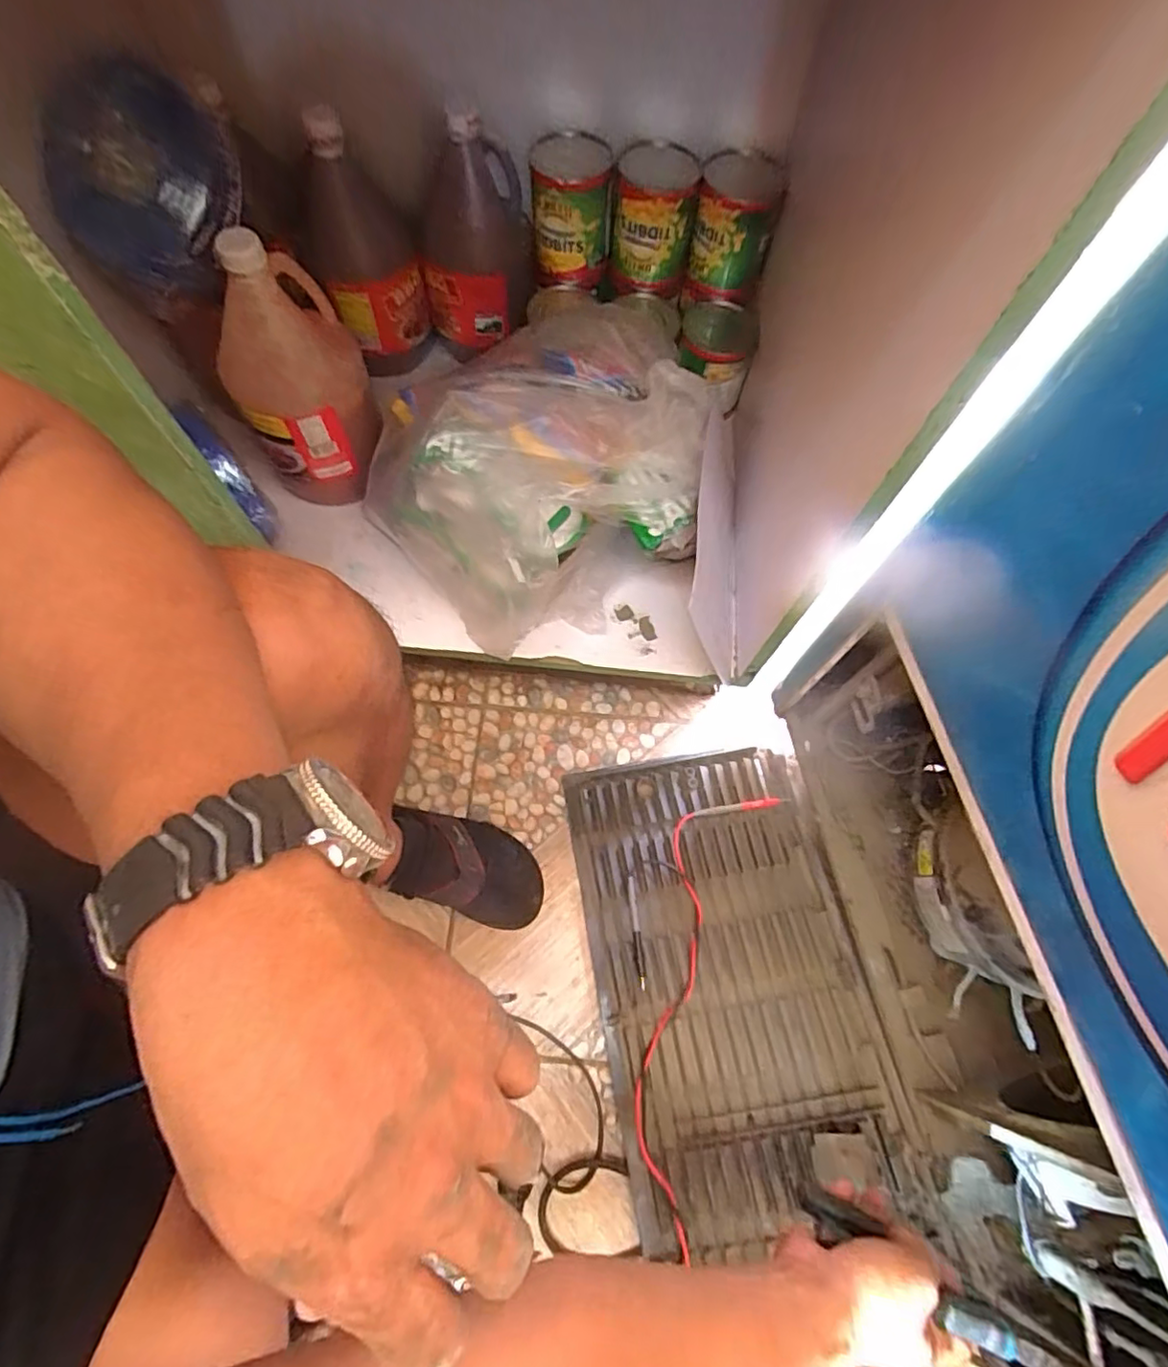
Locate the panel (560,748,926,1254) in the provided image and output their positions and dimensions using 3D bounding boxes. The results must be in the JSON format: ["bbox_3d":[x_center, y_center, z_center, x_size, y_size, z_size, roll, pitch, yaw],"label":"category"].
[{"bbox_3d":[0.143,0.301,0.662,0.276,0.044,0.461,-10,63,2],"label":"panel"}]

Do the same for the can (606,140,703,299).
[{"bbox_3d":[0.086,-0.579,0.761,0.099,0.117,0.098,9,66,1],"label":"can"}]

